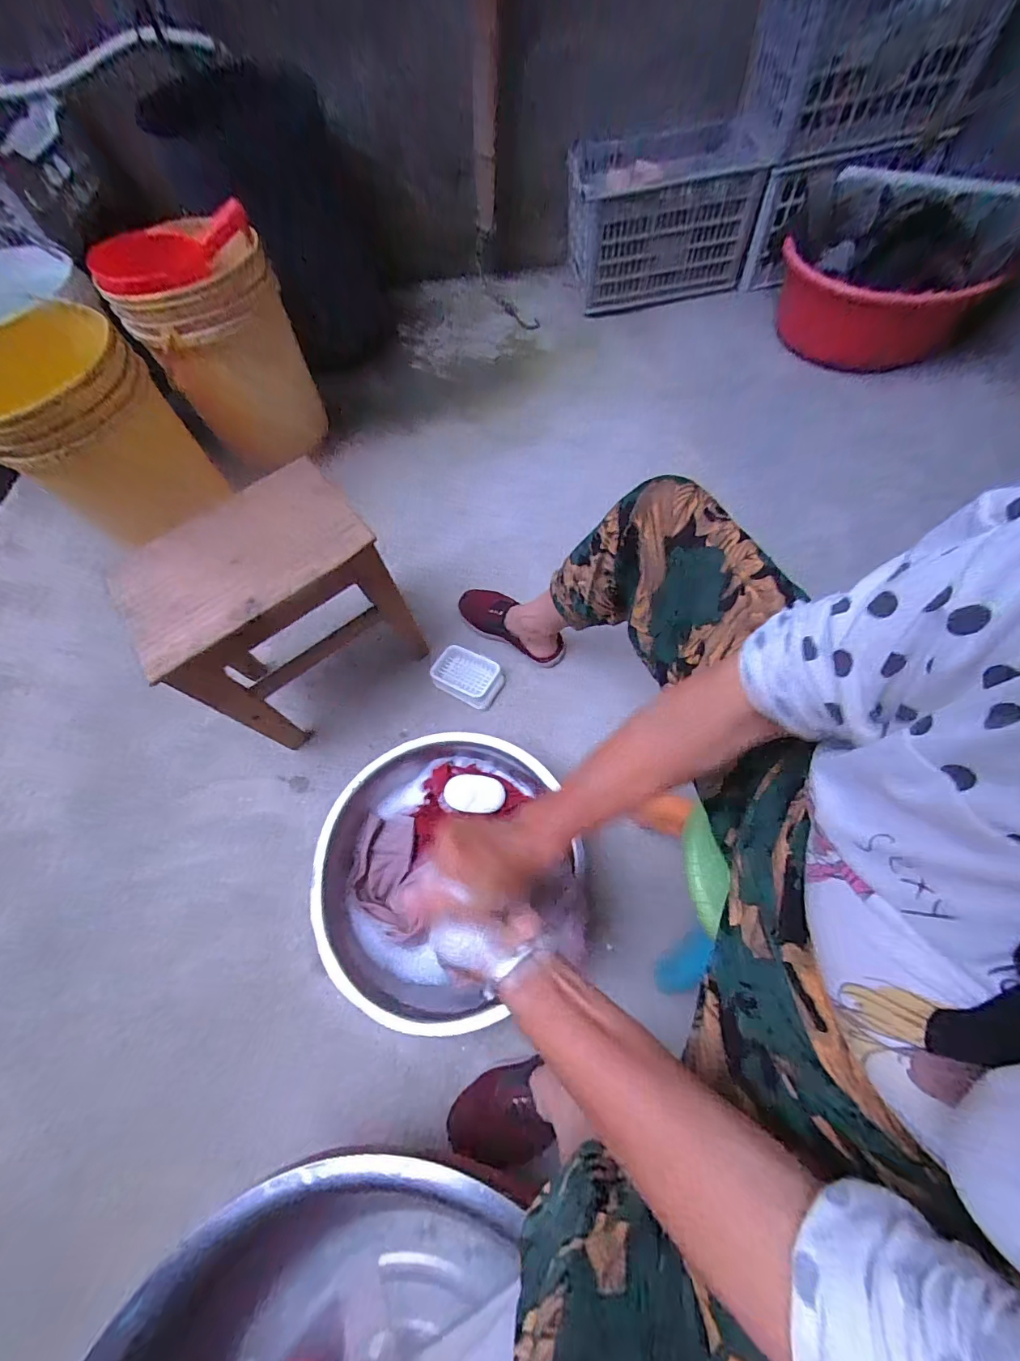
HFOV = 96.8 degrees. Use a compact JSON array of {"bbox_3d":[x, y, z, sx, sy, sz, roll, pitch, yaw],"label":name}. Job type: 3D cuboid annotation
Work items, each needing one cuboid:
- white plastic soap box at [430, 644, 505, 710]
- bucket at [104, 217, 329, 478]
[{"bbox_3d":[-0.079,-0.010,0.829,0.130,0.027,0.090,25,70,12],"label":"white plastic soap box"},{"bbox_3d":[-0.589,-0.730,1.020,0.321,0.387,0.321,-1,67,2],"label":"bucket"}]

